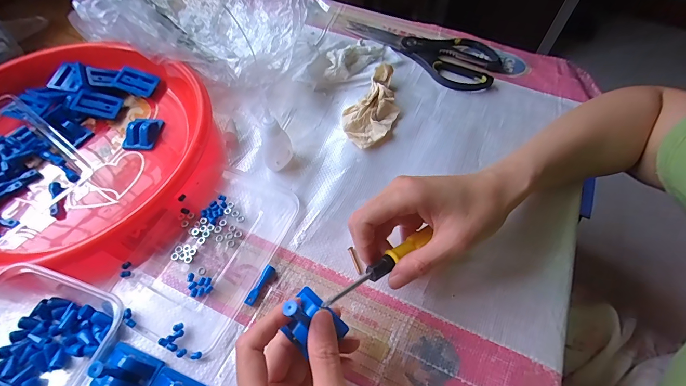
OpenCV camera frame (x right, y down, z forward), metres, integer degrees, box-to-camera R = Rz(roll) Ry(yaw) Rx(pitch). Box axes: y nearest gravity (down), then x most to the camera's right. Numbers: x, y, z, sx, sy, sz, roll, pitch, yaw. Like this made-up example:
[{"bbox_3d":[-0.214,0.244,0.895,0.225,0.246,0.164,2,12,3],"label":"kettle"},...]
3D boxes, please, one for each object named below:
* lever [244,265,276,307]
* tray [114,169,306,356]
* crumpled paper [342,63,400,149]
[{"bbox_3d":[-0.072,0.081,0.293,0.008,0.010,0.037,24,61,15],"label":"lever"},{"bbox_3d":[-0.125,0.050,0.313,0.111,0.007,0.166,21,61,13],"label":"tray"},{"bbox_3d":[0.036,-0.102,0.390,0.056,0.025,0.116,22,61,13],"label":"crumpled paper"}]

